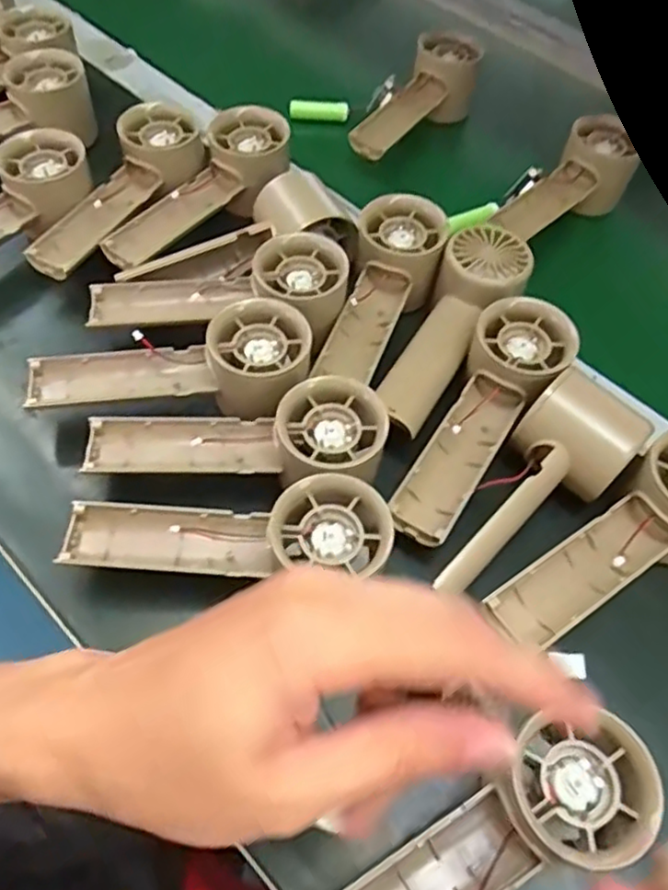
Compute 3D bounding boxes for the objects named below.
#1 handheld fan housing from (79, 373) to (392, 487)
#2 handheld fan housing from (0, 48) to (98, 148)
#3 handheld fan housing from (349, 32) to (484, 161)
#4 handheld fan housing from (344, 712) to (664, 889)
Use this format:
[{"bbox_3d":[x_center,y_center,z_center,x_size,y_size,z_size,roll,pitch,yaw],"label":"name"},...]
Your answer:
[{"bbox_3d":[-0.052,-0.005,0.344,0.155,0.034,0.048,-3,59,-6],"label":"handheld fan housing"},{"bbox_3d":[-0.258,-0.240,0.493,0.156,0.048,0.057,-29,65,-19],"label":"handheld fan housing"},{"bbox_3d":[0.069,-0.283,0.552,0.056,0.052,0.153,29,61,13],"label":"handheld fan housing"},{"bbox_3d":[0.052,0.160,0.253,0.156,0.027,0.049,-29,64,-8],"label":"handheld fan housing"}]

